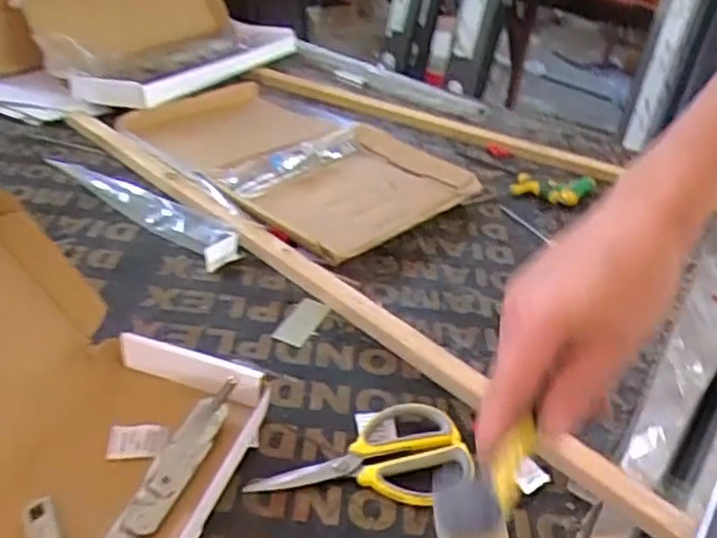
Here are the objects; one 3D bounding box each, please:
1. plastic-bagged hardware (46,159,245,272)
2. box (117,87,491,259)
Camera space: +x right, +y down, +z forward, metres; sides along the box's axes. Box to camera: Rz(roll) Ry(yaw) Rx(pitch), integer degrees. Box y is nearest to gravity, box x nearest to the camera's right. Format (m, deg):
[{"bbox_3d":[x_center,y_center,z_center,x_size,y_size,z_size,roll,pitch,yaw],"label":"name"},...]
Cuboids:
[{"bbox_3d":[-0.238,-0.075,0.786,0.284,0.025,0.054,29,39,28],"label":"plastic-bagged hardware"},{"bbox_3d":[-0.081,-0.153,0.924,0.400,0.035,0.307,32,41,32],"label":"box"}]

